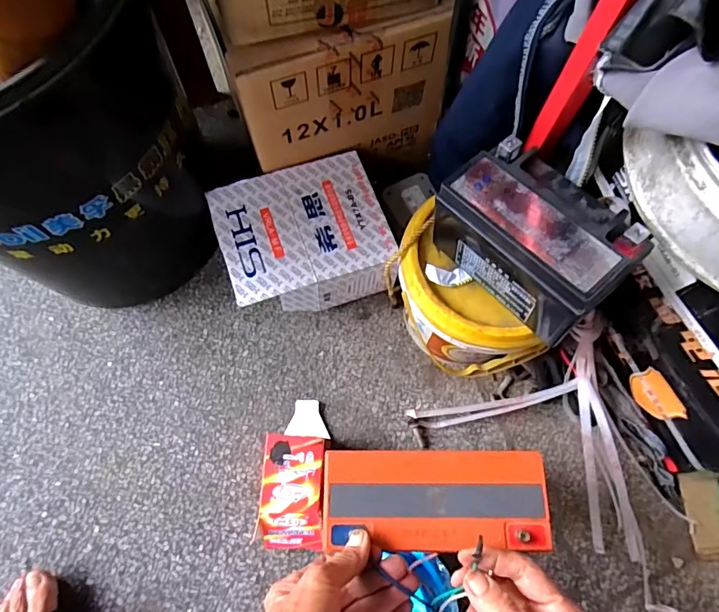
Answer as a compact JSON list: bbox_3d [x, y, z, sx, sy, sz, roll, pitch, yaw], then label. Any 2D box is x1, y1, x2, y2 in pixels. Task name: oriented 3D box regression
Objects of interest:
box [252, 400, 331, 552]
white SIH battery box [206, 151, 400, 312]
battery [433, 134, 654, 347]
[{"bbox_3d":[-0.069,0.179,0.502,0.064,0.071,0.160,4,70,0],"label":"box"},{"bbox_3d":[-0.067,-0.079,0.580,0.187,0.099,0.159,-18,72,-7],"label":"white SIH battery box"},{"bbox_3d":[0.139,-0.050,0.393,0.094,0.105,0.153,-41,76,-14],"label":"battery"}]

